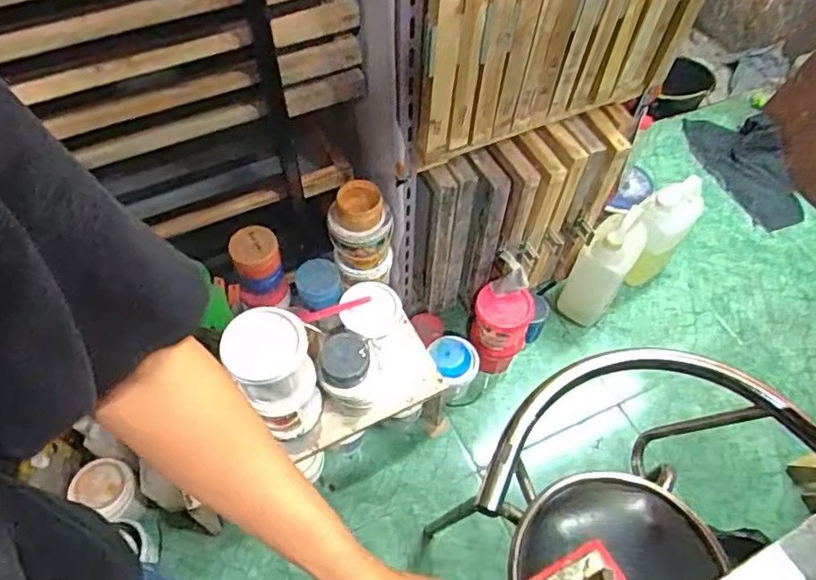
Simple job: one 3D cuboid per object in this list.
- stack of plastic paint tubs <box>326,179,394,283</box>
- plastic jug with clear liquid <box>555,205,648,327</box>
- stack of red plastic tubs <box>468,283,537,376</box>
[{"bbox_3d":[-0.100,-0.121,1.259,0.129,0.192,0.110,-5,58,-6],"label":"stack of plastic paint tubs"},{"bbox_3d":[0.504,-0.060,1.536,0.130,0.390,0.155,34,62,17],"label":"plastic jug with clear liquid"},{"bbox_3d":[0.217,0.118,1.460,0.137,0.275,0.121,12,58,5],"label":"stack of red plastic tubs"}]

